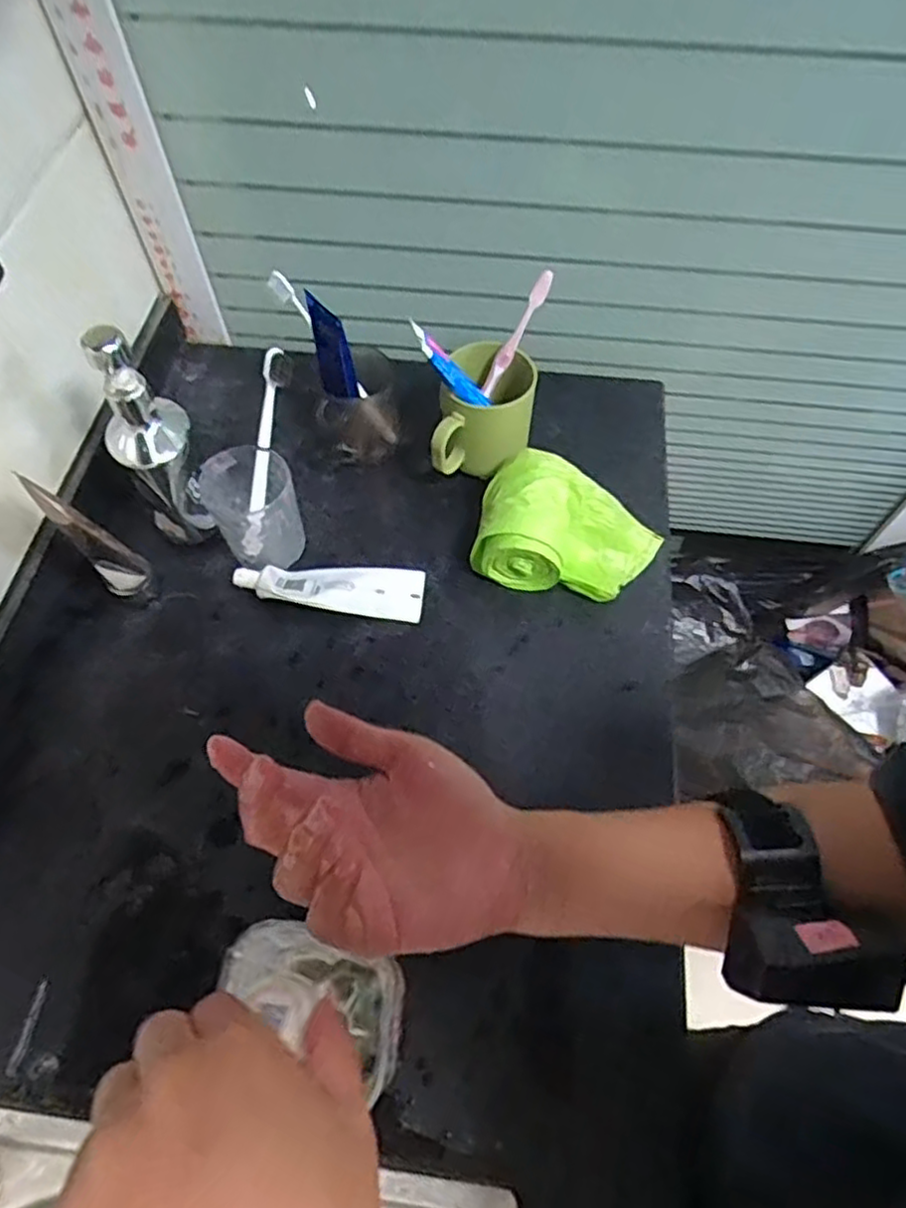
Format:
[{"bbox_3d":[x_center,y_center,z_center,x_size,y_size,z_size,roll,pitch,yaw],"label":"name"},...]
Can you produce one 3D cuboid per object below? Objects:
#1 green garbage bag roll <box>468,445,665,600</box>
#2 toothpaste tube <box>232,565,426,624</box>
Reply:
[{"bbox_3d":[0.098,-0.059,0.610,0.155,0.063,0.105,20,63,10],"label":"green garbage bag roll"},{"bbox_3d":[-0.105,-0.014,0.611,0.156,0.025,0.049,3,62,1],"label":"toothpaste tube"}]

